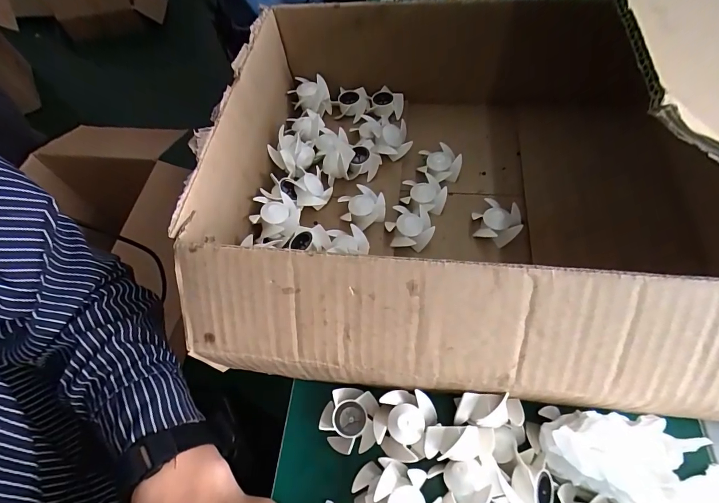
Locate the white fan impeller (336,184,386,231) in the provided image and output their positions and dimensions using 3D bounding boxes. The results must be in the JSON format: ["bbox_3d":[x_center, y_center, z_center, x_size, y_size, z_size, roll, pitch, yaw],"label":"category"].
[{"bbox_3d":[0.003,-0.041,0.352,0.042,0.018,0.040,-2,60,3],"label":"white fan impeller"}]

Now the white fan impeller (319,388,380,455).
[{"bbox_3d":[-0.008,0.124,0.272,0.039,0.020,0.042,5,60,7],"label":"white fan impeller"}]

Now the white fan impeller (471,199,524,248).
[{"bbox_3d":[0.126,-0.025,0.339,0.040,0.021,0.039,-2,60,3],"label":"white fan impeller"}]

